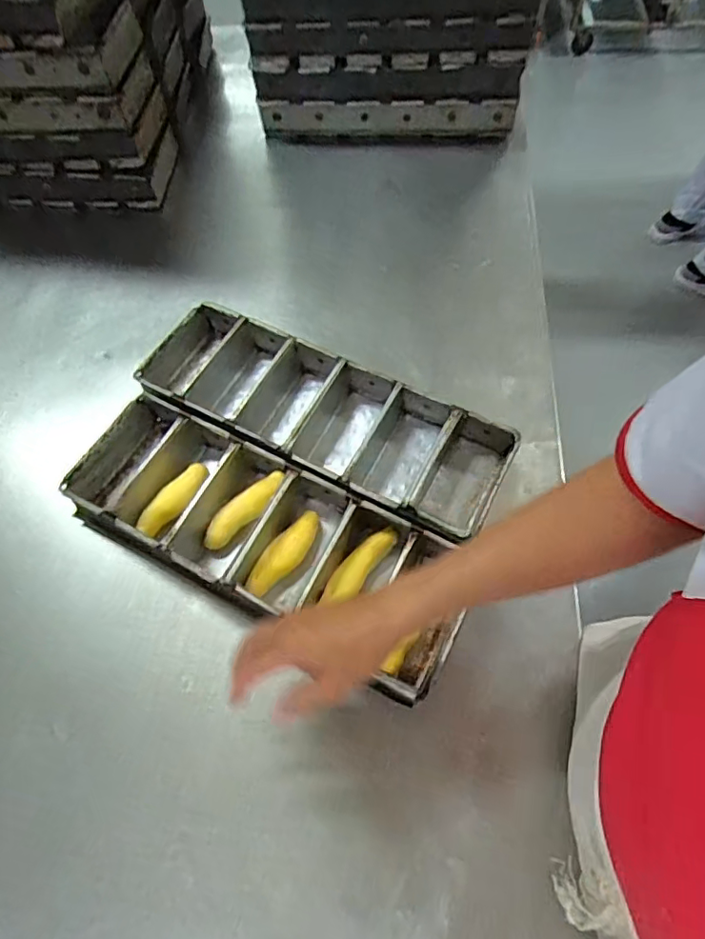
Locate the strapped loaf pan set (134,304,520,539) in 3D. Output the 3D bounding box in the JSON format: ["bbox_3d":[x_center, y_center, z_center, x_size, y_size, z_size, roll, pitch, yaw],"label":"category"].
[{"bbox_3d":[-0.041,-0.066,0.687,0.463,0.067,0.167,26,67,15],"label":"strapped loaf pan set"}]

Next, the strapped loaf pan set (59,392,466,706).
[{"bbox_3d":[-0.110,0.072,0.624,0.450,0.067,0.172,26,67,15],"label":"strapped loaf pan set"}]

